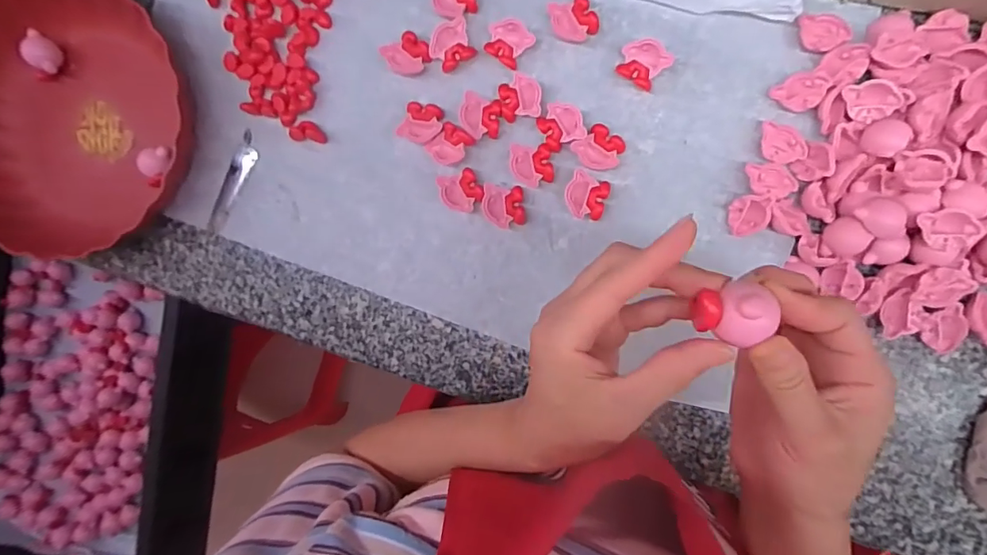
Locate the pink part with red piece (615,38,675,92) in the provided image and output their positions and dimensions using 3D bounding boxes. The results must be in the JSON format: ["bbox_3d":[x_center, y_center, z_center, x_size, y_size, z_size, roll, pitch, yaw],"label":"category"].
[{"bbox_3d":[0.117,-0.168,0.379,0.035,0.017,0.032,41,98,5],"label":"pink part with red piece"}]

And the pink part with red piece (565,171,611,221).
[{"bbox_3d":[0.074,-0.064,0.389,0.032,0.016,0.034,22,96,7],"label":"pink part with red piece"}]

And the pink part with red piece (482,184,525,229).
[{"bbox_3d":[0.009,-0.058,0.399,0.033,0.016,0.033,0,93,9],"label":"pink part with red piece"}]

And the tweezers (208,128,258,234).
[{"bbox_3d":[-0.241,-0.087,0.447,0.021,0.005,0.097,29,97,6],"label":"tweezers"}]

